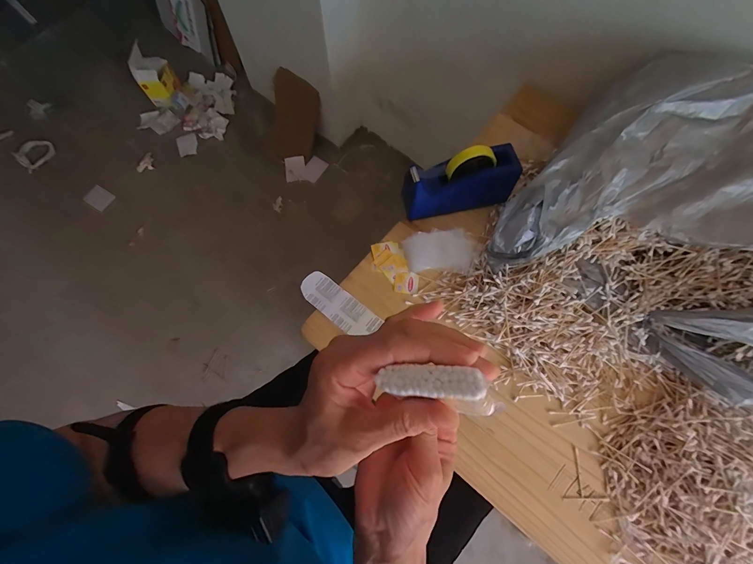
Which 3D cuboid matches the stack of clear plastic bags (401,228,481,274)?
[{"bbox_3d":[0.123,-0.059,0.609,0.139,0.020,0.078,1,91,-3],"label":"stack of clear plastic bags"}]

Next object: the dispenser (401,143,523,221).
[{"bbox_3d":[0.154,-0.187,0.598,0.207,0.103,0.072,-12,71,-4],"label":"dispenser"}]

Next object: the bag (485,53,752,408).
[{"bbox_3d":[0.501,-0.091,0.500,0.508,0.207,0.385,32,73,10],"label":"bag"}]

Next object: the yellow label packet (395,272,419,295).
[{"bbox_3d":[0.056,0.002,0.603,0.043,0.005,0.042,8,71,3],"label":"yellow label packet"}]

